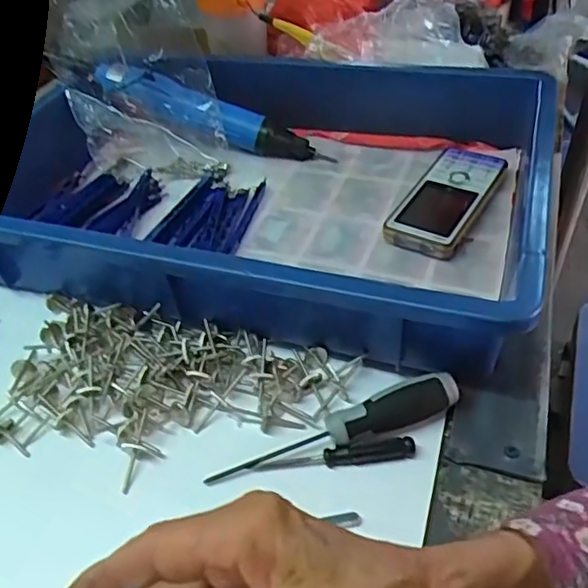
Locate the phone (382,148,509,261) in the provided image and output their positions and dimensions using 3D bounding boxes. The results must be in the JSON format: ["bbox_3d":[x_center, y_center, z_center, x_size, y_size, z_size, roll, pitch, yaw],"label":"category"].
[{"bbox_3d":[0.121,-0.075,0.470,0.055,0.020,0.125,21,50,26],"label":"phone"}]

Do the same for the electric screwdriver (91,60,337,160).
[{"bbox_3d":[-0.075,-0.163,0.548,0.218,0.029,0.032,21,46,-2],"label":"electric screwdriver"}]

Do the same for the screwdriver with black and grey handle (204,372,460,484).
[{"bbox_3d":[0.024,0.076,0.334,0.145,0.023,0.018,-15,44,-9],"label":"screwdriver with black and grey handle"}]

